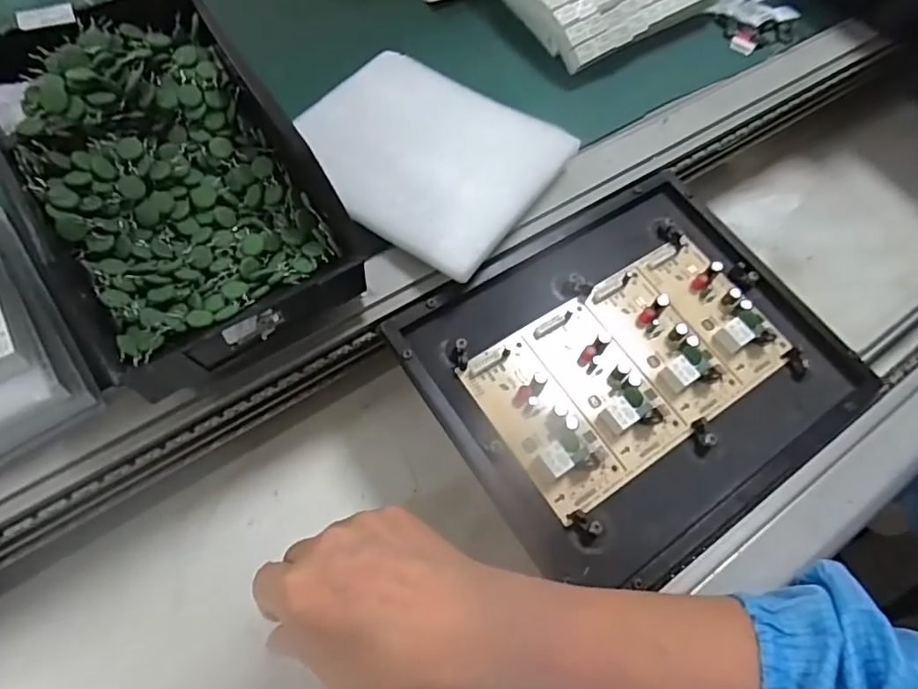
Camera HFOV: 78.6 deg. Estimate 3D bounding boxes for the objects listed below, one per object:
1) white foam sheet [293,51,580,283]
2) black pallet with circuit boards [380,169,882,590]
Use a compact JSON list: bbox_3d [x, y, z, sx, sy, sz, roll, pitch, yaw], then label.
[{"bbox_3d":[-0.028,-0.149,0.433,0.187,0.018,0.155,34,68,11],"label":"white foam sheet"},{"bbox_3d":[0.126,0.011,0.398,0.275,0.022,0.231,-32,69,-17],"label":"black pallet with circuit boards"}]

